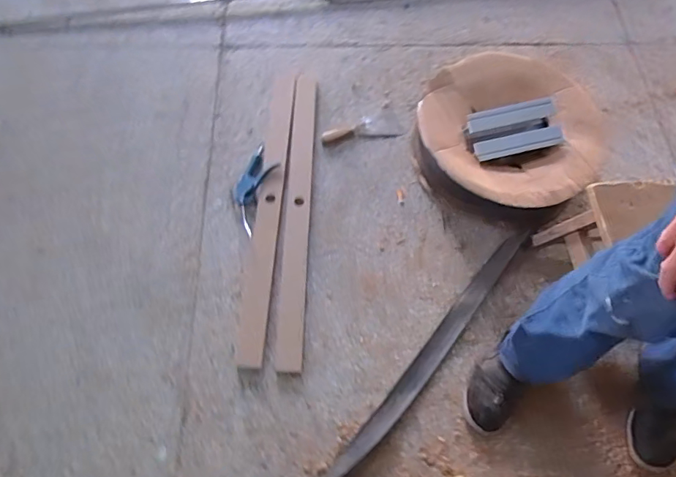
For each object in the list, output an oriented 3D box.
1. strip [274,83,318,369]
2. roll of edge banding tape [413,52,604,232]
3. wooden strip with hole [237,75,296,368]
[{"bbox_3d":[-0.096,-0.088,1.106,0.061,0.017,0.769,2,64,-1],"label":"strip"},{"bbox_3d":[0.396,-0.237,1.123,0.420,0.130,0.414,-36,70,-17],"label":"roll of edge banding tape"},{"bbox_3d":[-0.165,-0.099,1.106,0.061,0.020,0.770,3,64,0],"label":"wooden strip with hole"}]

